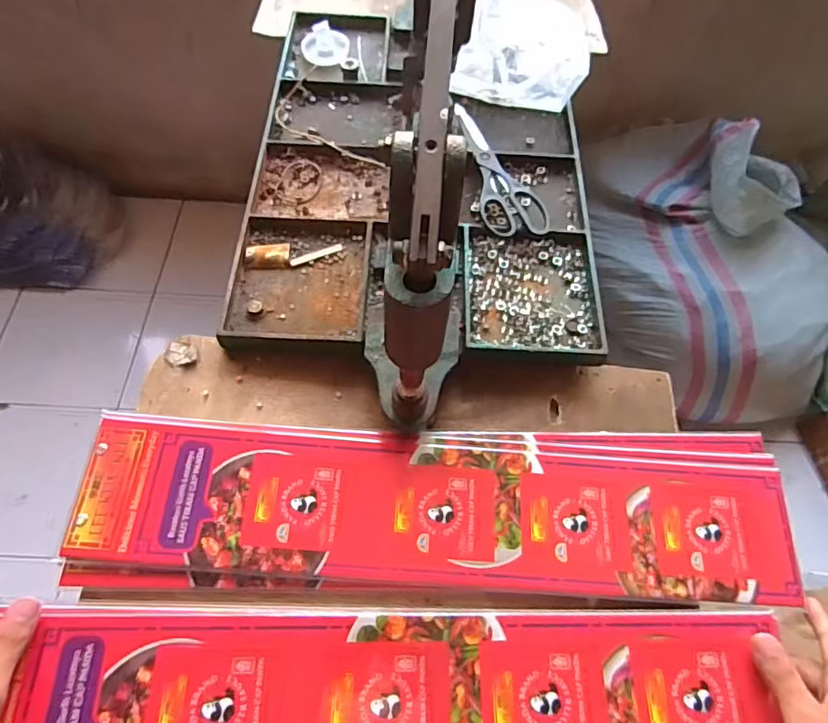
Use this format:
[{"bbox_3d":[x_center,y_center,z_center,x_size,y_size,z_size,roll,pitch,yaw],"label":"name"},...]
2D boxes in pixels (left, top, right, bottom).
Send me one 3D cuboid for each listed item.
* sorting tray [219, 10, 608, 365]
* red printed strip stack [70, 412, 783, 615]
[{"bbox_3d":[0.005,-0.223,0.609,0.347,0.028,0.484,2,61,-2],"label":"sorting tray"},{"bbox_3d":[0.025,0.117,0.442,0.553,0.025,0.134,2,61,-2],"label":"red printed strip stack"}]

